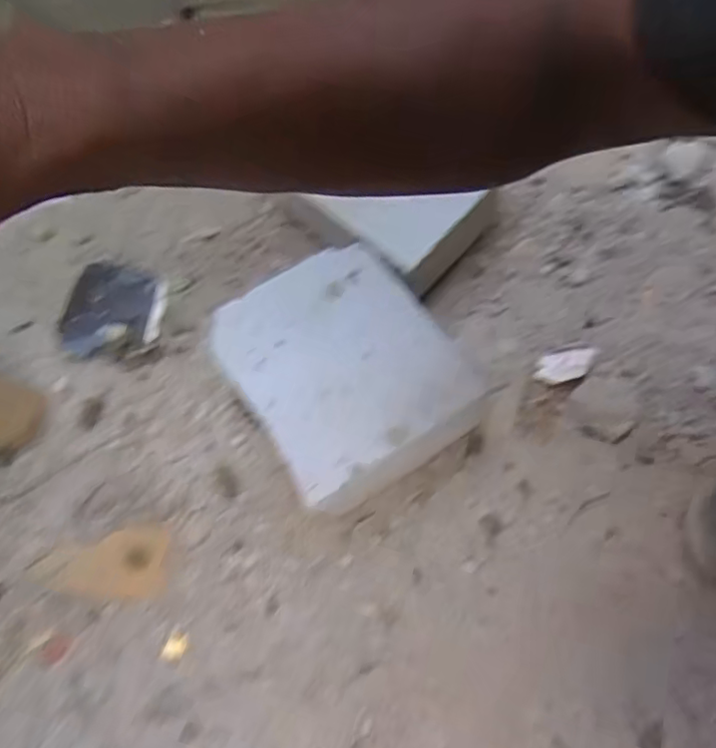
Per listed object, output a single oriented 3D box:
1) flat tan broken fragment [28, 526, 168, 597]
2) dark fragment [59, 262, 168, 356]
[{"bbox_3d":[-0.210,0.155,0.512,0.106,0.004,0.055,-1,62,-2],"label":"flat tan broken fragment"},{"bbox_3d":[-0.240,-0.061,0.617,0.091,0.014,0.097,1,62,-1],"label":"dark fragment"}]

